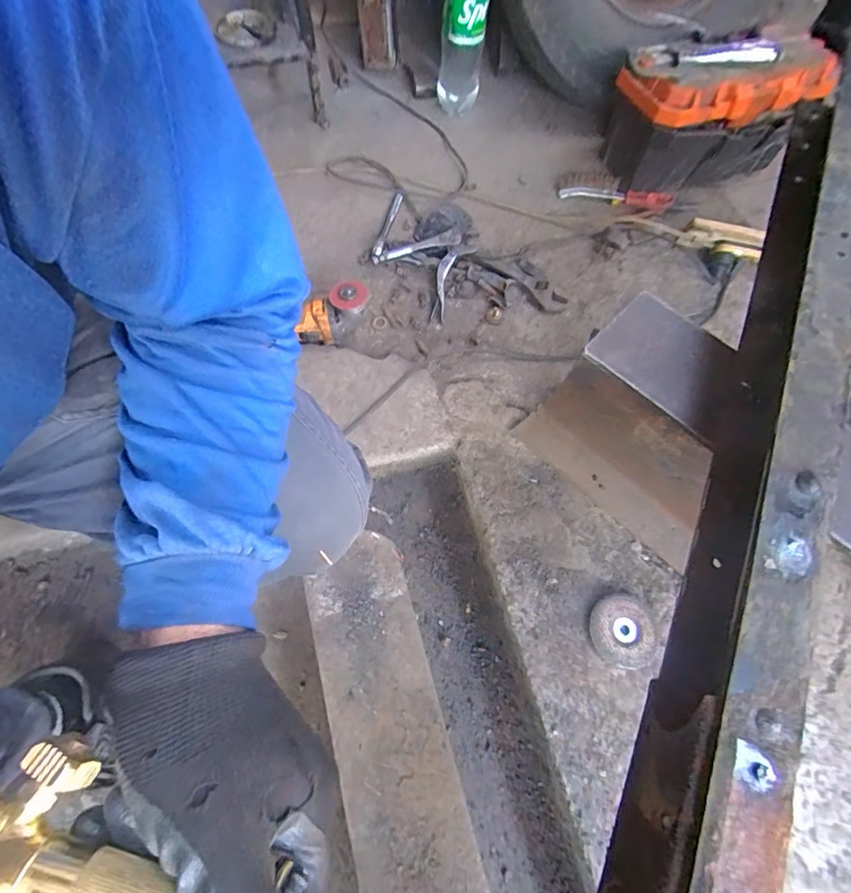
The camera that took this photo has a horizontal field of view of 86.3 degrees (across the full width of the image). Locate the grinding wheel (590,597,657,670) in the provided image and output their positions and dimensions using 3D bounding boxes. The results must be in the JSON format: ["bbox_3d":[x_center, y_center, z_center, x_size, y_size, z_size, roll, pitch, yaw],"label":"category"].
[{"bbox_3d":[0.262,0.244,0.601,0.086,0.017,0.086,1,65,-3],"label":"grinding wheel"}]

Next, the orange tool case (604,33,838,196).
[{"bbox_3d":[0.594,-0.681,0.949,0.426,0.234,0.211,-19,68,-12],"label":"orange tool case"}]

